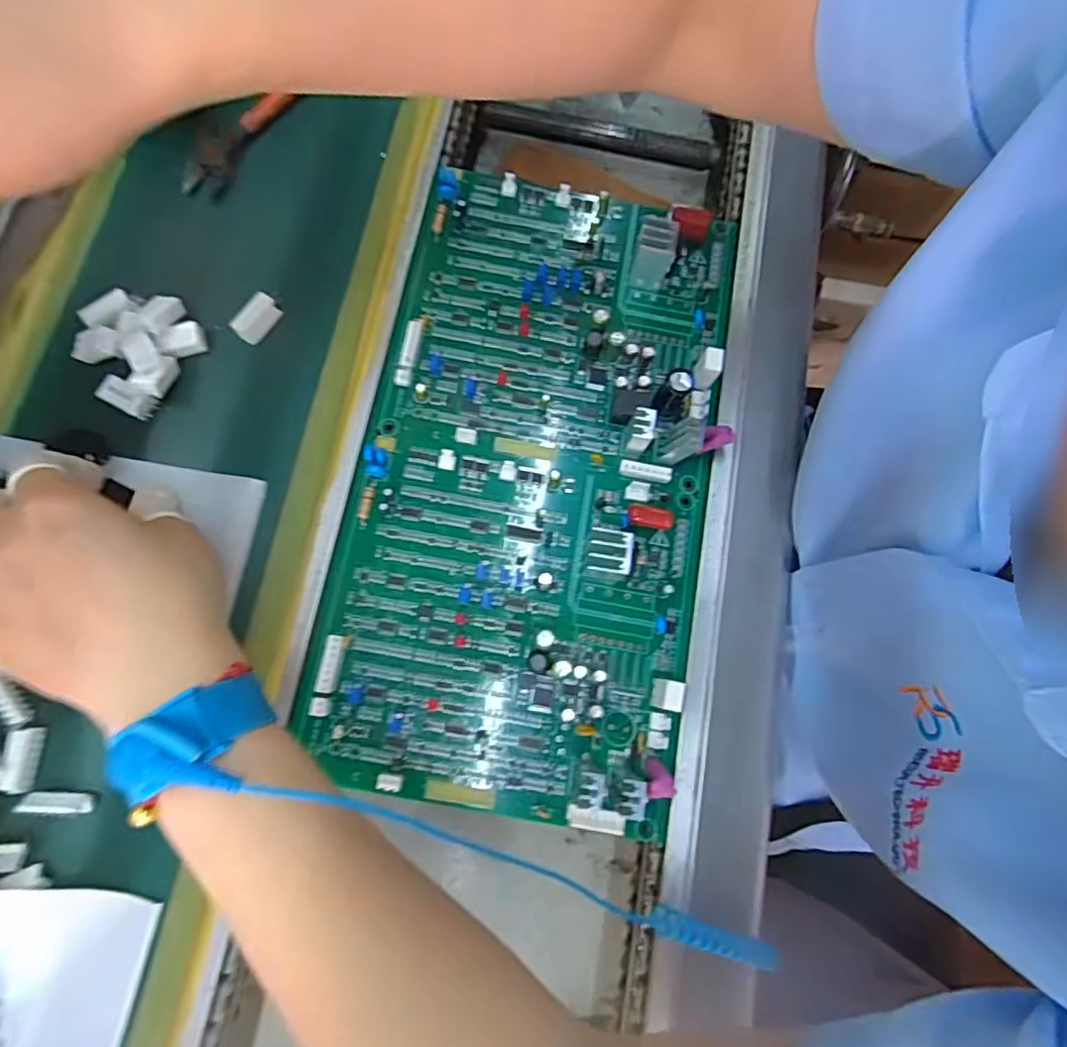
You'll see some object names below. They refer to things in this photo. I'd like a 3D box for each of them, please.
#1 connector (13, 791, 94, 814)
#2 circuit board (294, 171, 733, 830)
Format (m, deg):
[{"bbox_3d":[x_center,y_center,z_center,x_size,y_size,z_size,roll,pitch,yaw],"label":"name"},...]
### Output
[{"bbox_3d":[-0.214,0.125,0.265,0.028,0.011,0.008,3,77,-4],"label":"connector"},{"bbox_3d":[0.004,-0.033,0.324,0.183,0.030,0.346,12,77,-2],"label":"circuit board"}]

